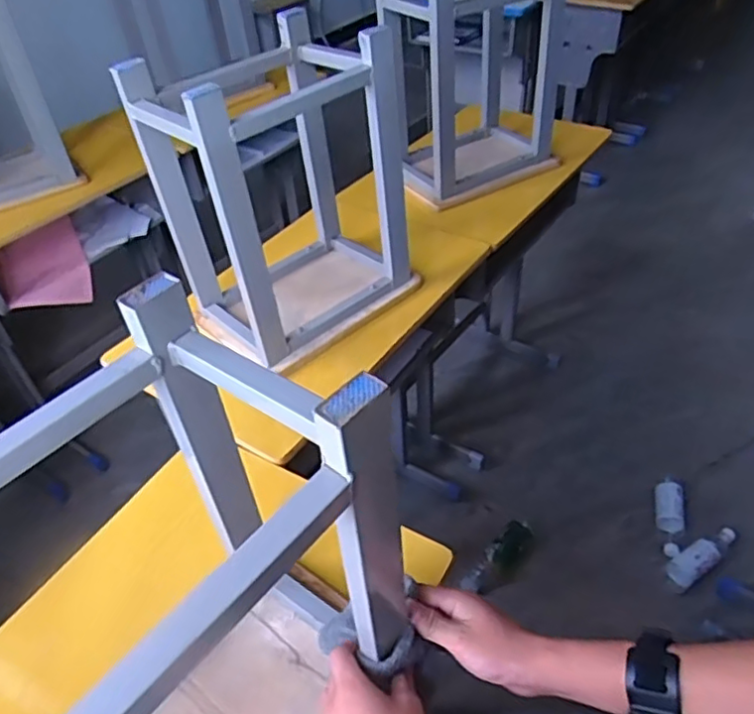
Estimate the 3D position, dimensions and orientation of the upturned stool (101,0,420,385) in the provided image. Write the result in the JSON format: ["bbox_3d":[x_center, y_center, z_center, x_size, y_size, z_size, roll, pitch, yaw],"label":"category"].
[{"bbox_3d":[-0.142,-0.245,0.934,0.259,0.394,0.326,29,53,32],"label":"upturned stool"}]

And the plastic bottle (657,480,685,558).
[{"bbox_3d":[0.727,0.368,1.550,0.064,0.058,0.156,9,45,16],"label":"plastic bottle"}]

